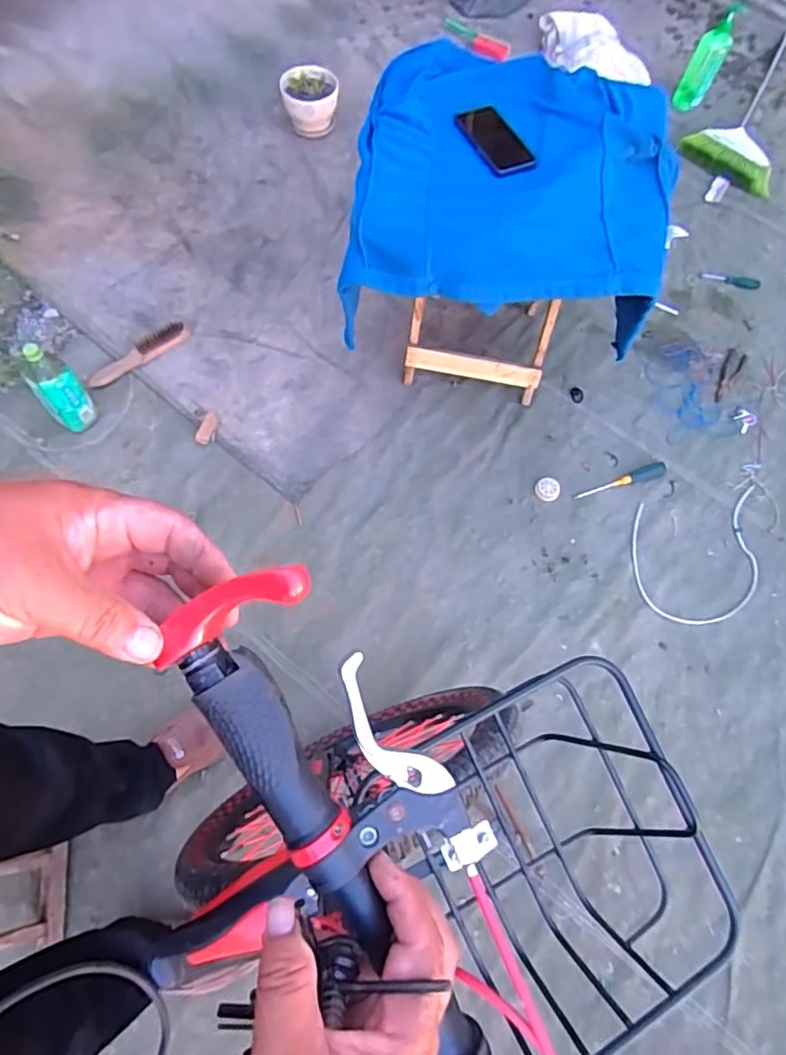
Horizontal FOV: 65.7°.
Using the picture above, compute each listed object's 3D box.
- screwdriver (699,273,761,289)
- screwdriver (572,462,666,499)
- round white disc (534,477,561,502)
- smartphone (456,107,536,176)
[{"bbox_3d":[0.815,-0.600,1.473,0.134,0.018,0.033,17,65,4],"label":"screwdriver"},{"bbox_3d":[0.486,-0.099,1.301,0.205,0.030,0.031,-15,68,-9],"label":"screwdriver"},{"bbox_3d":[0.329,-0.083,1.296,0.054,0.015,0.055,1,66,-2],"label":"round white disc"},{"bbox_3d":[0.170,-0.632,0.995,0.063,0.009,0.165,-30,73,-3],"label":"smartphone"}]

